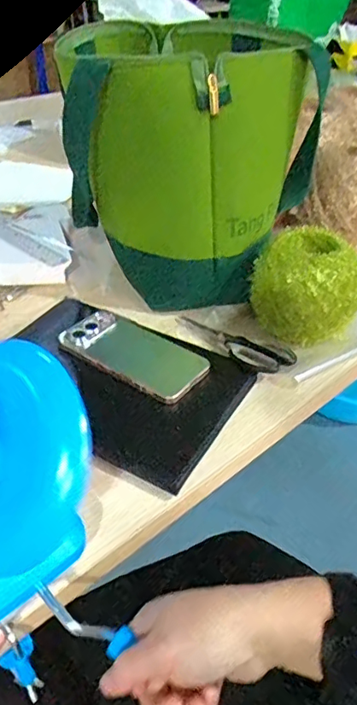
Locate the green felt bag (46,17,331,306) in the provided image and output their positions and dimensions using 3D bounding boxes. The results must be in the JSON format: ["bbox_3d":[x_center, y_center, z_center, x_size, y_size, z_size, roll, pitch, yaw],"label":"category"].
[{"bbox_3d":[0.010,-0.235,0.674,0.271,0.280,0.244,0,38,-2],"label":"green felt bag"}]

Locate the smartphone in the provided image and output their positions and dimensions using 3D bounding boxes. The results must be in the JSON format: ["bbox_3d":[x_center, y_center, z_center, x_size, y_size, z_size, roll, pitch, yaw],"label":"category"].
[{"bbox_3d":[-0.046,0.000,0.581,0.155,0.008,0.085,27,44,24],"label":"smartphone"}]

